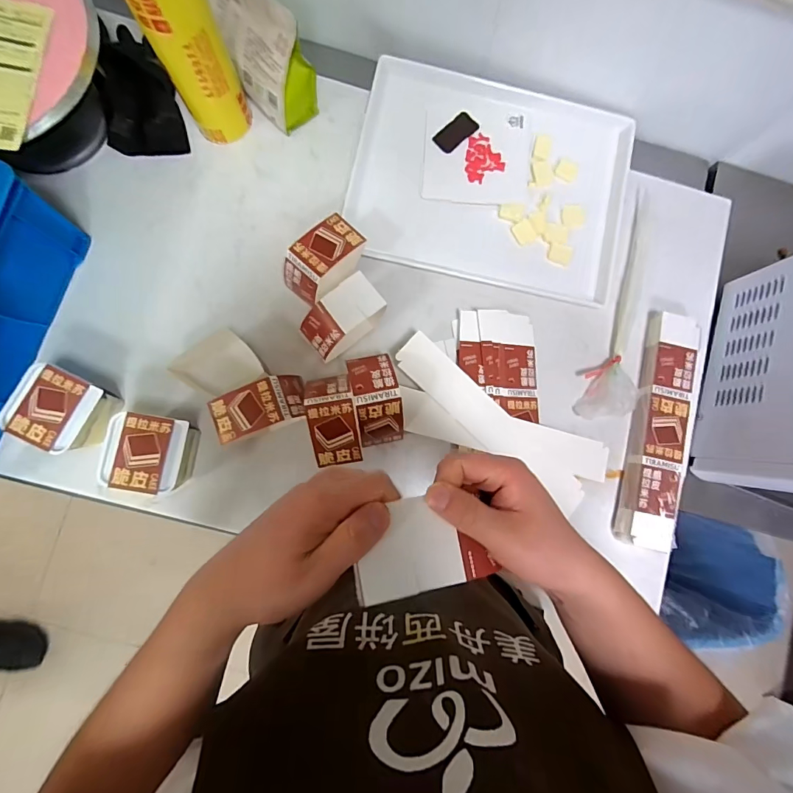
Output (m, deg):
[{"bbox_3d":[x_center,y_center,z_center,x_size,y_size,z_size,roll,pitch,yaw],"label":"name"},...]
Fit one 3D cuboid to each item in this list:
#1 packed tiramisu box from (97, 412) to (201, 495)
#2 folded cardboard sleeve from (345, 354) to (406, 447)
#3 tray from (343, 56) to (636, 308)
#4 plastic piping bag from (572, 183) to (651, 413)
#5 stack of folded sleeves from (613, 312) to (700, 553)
[{"bbox_3d":[-0.319,0.073,0.548,0.096,0.084,0.092,8,85,-4],"label":"packed tiramisu box"},{"bbox_3d":[-0.026,0.004,0.555,0.059,0.062,0.118,-11,86,-5],"label":"folded cardboard sleeve"},{"bbox_3d":[0.148,-0.340,0.652,0.419,0.025,0.324,12,85,-3],"label":"tray"},{"bbox_3d":[0.355,-0.145,0.640,0.093,0.028,0.375,12,85,-3],"label":"plastic piping bag"},{"bbox_3d":[0.394,0.047,0.617,0.075,0.042,0.347,12,85,-3],"label":"stack of folded sleeves"}]

